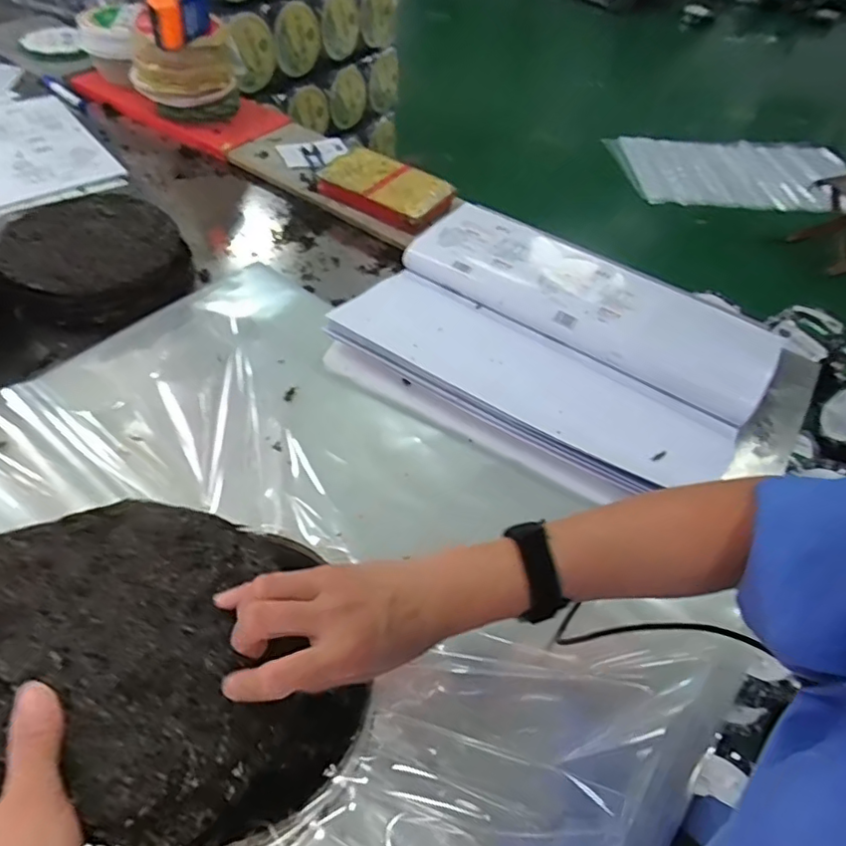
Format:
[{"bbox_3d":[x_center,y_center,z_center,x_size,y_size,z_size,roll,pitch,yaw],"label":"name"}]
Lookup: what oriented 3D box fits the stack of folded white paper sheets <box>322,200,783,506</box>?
[{"bbox_3d":[0.174,-0.096,0.742,0.492,0.070,0.355,28,54,15],"label":"stack of folded white paper sheets"}]

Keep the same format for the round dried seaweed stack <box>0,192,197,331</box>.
[{"bbox_3d":[-0.421,-0.214,0.746,0.208,0.059,0.206,3,51,-4],"label":"round dried seaweed stack"}]

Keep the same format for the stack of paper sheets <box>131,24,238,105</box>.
[{"bbox_3d":[-0.396,-0.606,0.964,0.129,0.104,0.152,39,58,22],"label":"stack of paper sheets"}]

